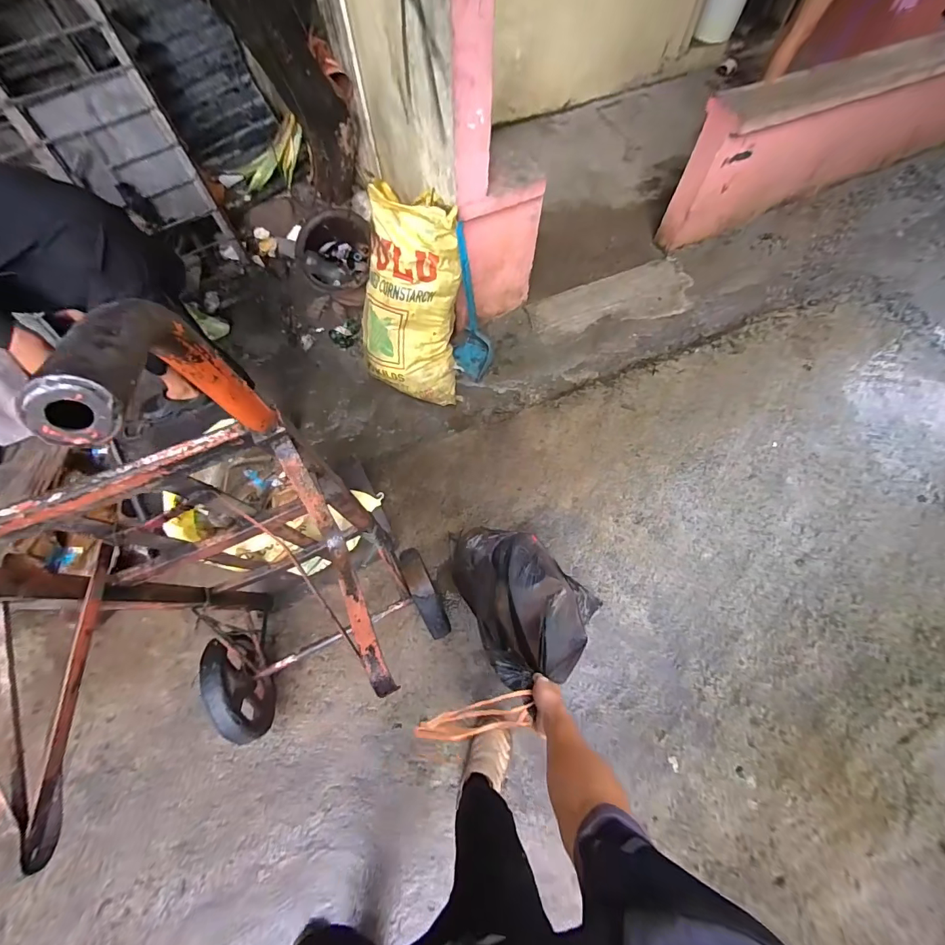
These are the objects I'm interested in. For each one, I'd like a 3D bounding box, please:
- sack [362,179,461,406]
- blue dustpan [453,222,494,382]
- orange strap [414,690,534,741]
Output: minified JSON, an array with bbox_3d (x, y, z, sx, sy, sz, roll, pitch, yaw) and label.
[{"bbox_3d":[-0.238,-0.688,1.670,0.383,0.767,0.312,7,43,2],"label":"sack"},{"bbox_3d":[0.000,-0.657,1.687,0.177,0.623,0.224,-2,66,1],"label":"blue dustpan"},{"bbox_3d":[0.005,0.426,0.718,0.201,0.032,0.054,-9,63,-8],"label":"orange strap"}]

